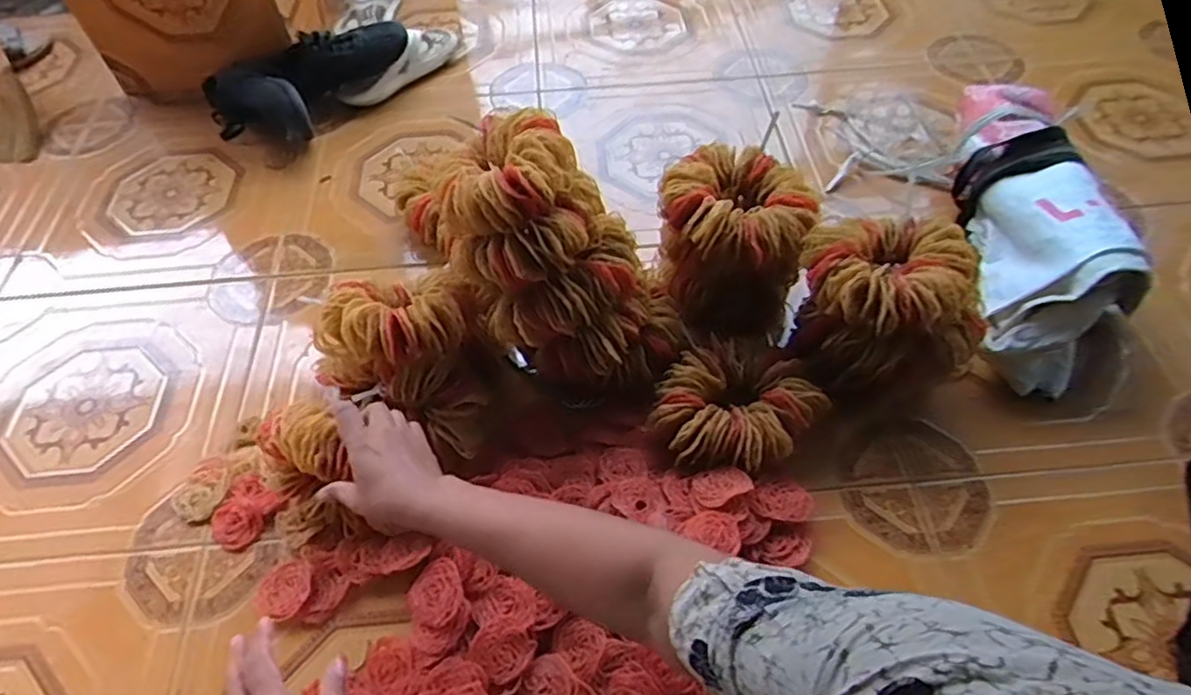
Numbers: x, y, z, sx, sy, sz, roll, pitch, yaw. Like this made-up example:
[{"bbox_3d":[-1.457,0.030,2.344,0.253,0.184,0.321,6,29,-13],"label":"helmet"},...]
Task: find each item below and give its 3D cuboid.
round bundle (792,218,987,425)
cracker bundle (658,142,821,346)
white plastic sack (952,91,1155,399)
[{"bbox_3d":[0.322,-0.031,0.761,0.184,0.170,0.147,-1,55,0],"label":"round bundle"},{"bbox_3d":[0.164,-0.118,0.834,0.138,0.178,0.178,-20,57,-12],"label":"cracker bundle"},{"bbox_3d":[0.566,-0.164,0.862,0.180,0.126,0.460,9,56,8],"label":"white plastic sack"}]

